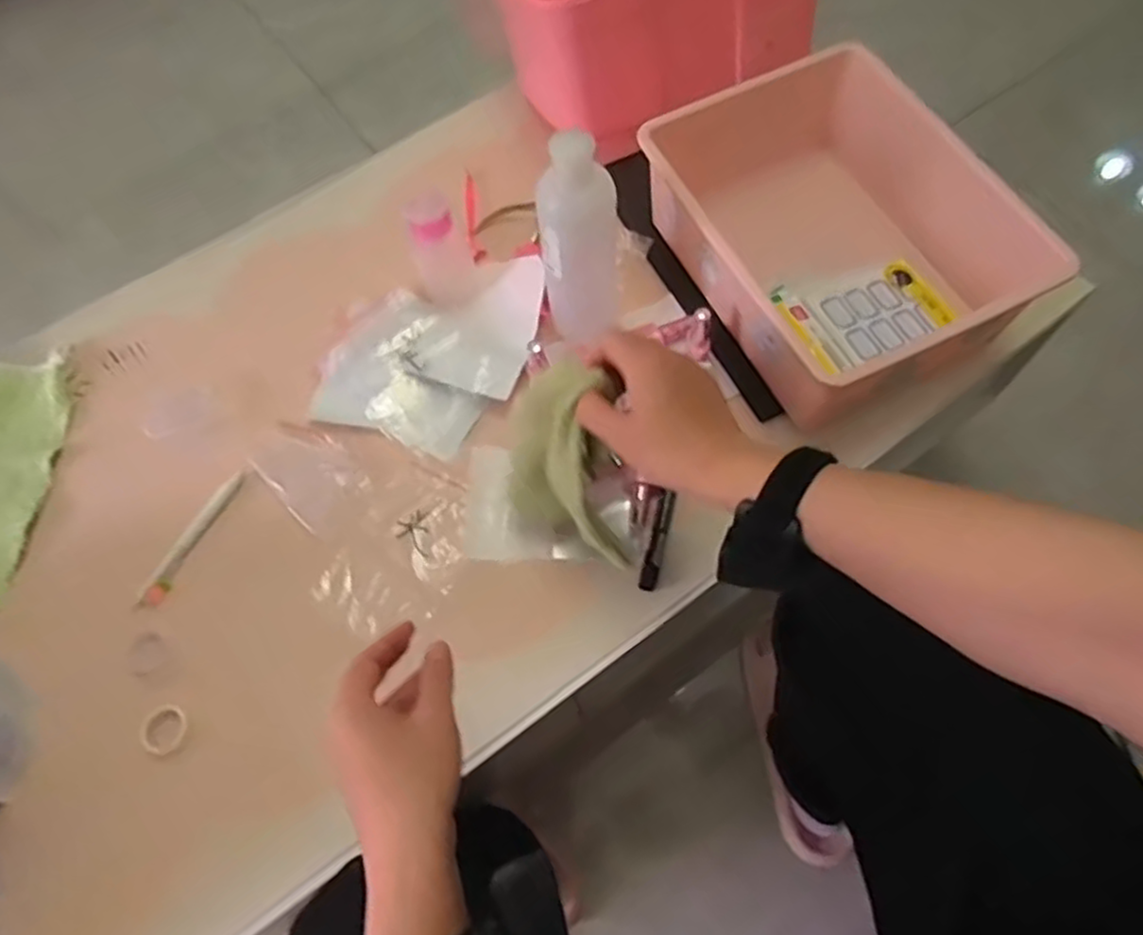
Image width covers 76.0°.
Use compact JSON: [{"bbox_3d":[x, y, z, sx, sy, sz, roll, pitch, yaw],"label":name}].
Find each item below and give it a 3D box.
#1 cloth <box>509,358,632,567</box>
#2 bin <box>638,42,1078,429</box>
[{"bbox_3d":[-0.008,0.003,0.528,0.079,0.138,0.108,-6,66,0],"label":"cloth"},{"bbox_3d":[0.229,-0.201,0.661,0.230,0.137,0.297,-25,67,-8],"label":"bin"}]

